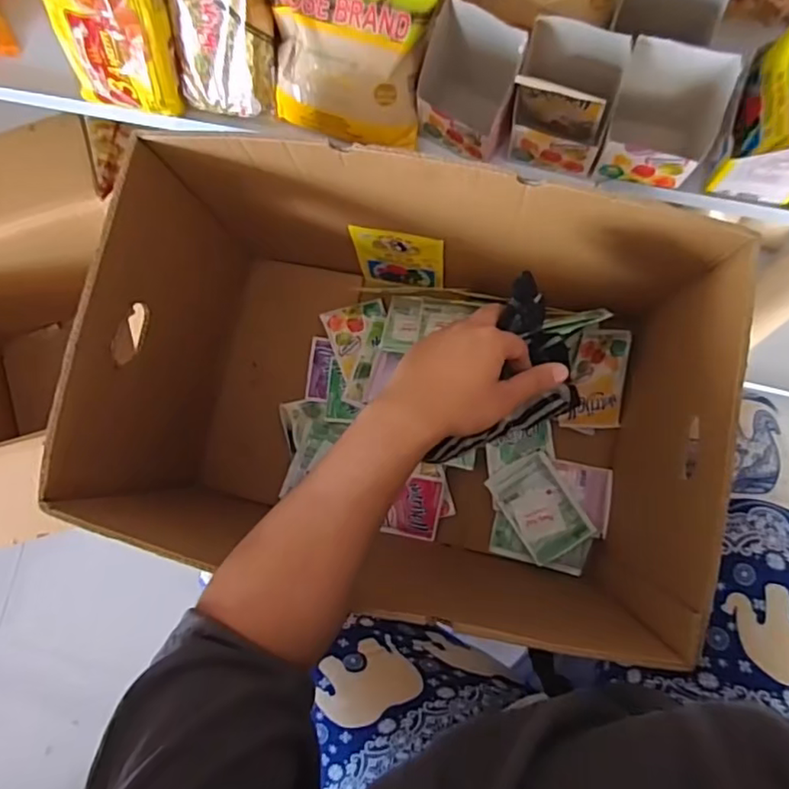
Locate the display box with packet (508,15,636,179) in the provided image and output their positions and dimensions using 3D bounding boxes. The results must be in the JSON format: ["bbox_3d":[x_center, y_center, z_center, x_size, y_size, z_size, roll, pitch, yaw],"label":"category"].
[{"bbox_3d":[0.155,-0.267,0.542,0.086,0.095,0.077,17,85,7],"label":"display box with packet"}]

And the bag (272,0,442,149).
[{"bbox_3d":[-0.041,-0.332,0.536,0.159,0.046,0.188,15,129,6],"label":"bag"}]

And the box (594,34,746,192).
[{"bbox_3d":[0.243,-0.244,0.544,0.088,0.114,0.078,13,85,7],"label":"box"}]

